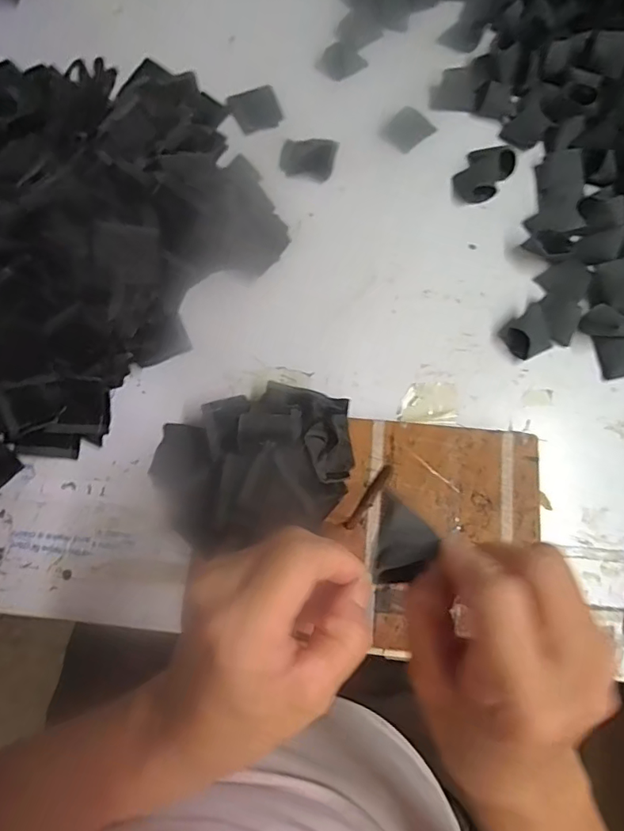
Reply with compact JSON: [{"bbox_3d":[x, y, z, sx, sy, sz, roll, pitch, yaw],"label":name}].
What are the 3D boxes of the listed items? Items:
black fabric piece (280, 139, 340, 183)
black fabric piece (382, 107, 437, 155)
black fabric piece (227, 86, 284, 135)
[{"bbox_3d":[-0.003,-0.259,0.505,0.054,0.004,0.047,8,75,2],"label":"black fabric piece"},{"bbox_3d":[0.097,-0.289,0.508,0.037,0.016,0.038,42,79,10],"label":"black fabric piece"},{"bbox_3d":[-0.057,-0.317,0.521,0.049,0.004,0.051,-21,76,-6],"label":"black fabric piece"}]

